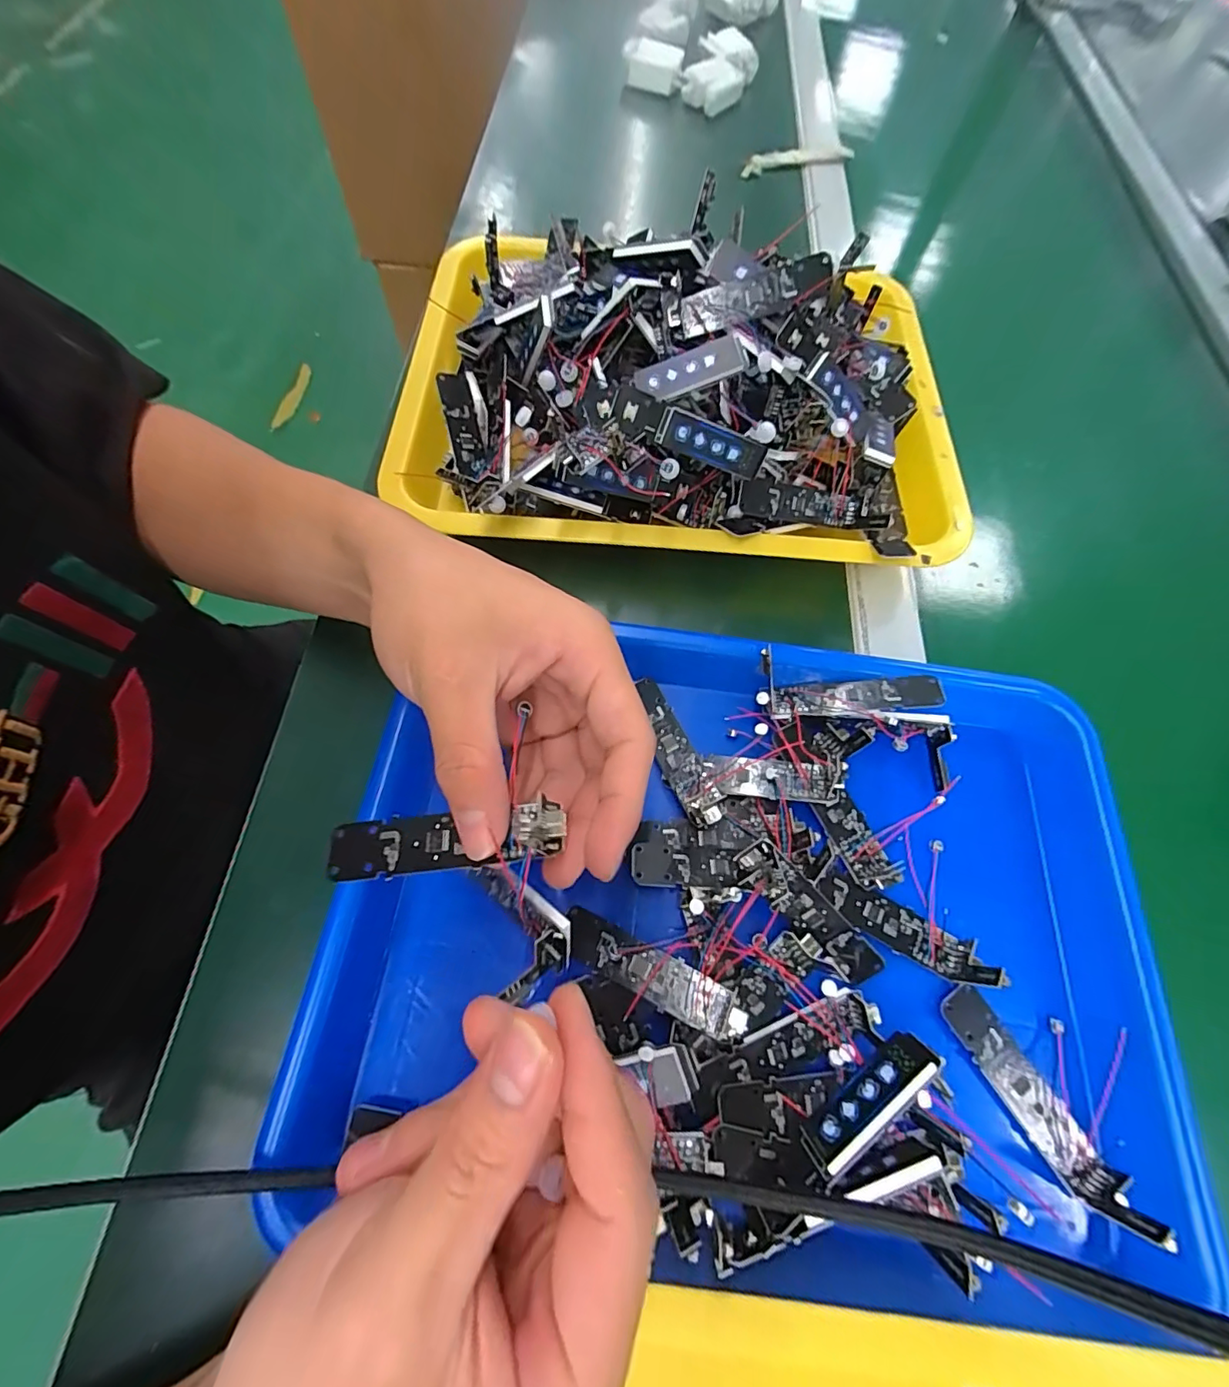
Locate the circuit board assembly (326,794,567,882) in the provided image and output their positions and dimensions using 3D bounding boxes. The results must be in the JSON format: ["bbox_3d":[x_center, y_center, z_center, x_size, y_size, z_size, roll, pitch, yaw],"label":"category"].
[{"bbox_3d":[-0.055,0.048,0.171,0.079,0.005,0.019,-8,66,9],"label":"circuit board assembly"}]

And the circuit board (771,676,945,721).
[{"bbox_3d":[0.115,0.001,0.254,0.074,0.005,0.019,-6,53,16],"label":"circuit board"}]

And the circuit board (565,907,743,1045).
[{"bbox_3d":[0.014,0.113,0.211,0.076,0.008,0.019,25,68,7],"label":"circuit board"}]

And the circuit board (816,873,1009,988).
[{"bbox_3d":[0.127,0.104,0.228,0.077,0.007,0.018,26,67,9],"label":"circuit board"}]

